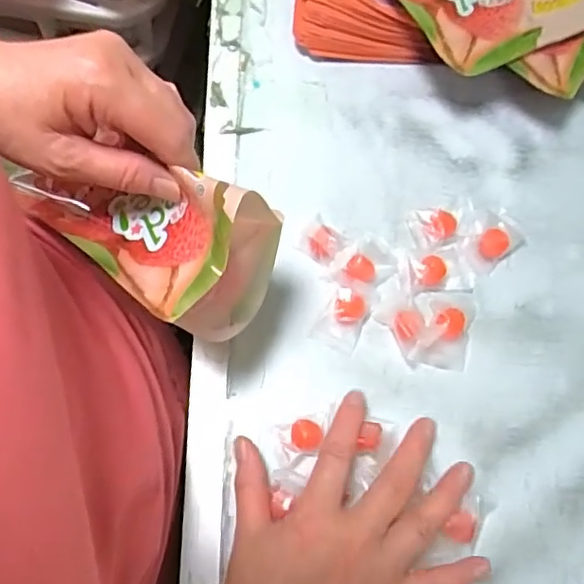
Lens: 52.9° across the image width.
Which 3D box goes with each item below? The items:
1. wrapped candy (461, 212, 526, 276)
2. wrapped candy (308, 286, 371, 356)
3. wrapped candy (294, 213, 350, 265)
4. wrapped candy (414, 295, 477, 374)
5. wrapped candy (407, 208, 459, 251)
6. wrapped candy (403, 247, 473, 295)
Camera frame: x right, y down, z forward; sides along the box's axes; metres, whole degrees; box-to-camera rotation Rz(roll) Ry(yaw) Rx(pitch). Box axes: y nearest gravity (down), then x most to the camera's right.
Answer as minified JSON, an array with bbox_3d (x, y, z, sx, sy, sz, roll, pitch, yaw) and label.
[{"bbox_3d":[0.147,-0.039,0.431,0.041,0.014,0.035,-39,77,-13],"label":"wrapped candy"},{"bbox_3d":[0.035,0.018,0.406,0.031,0.019,0.041,24,72,6],"label":"wrapped candy"},{"bbox_3d":[0.022,-0.036,0.423,0.031,0.012,0.027,38,74,10],"label":"wrapped candy"},{"bbox_3d":[0.108,0.025,0.410,0.042,0.015,0.054,9,71,1],"label":"wrapped candy"},{"bbox_3d":[0.105,-0.044,0.434,0.035,0.013,0.033,0,71,-2],"label":"wrapped candy"},{"bbox_3d":[0.104,-0.017,0.422,0.044,0.015,0.034,-4,71,-3],"label":"wrapped candy"}]

